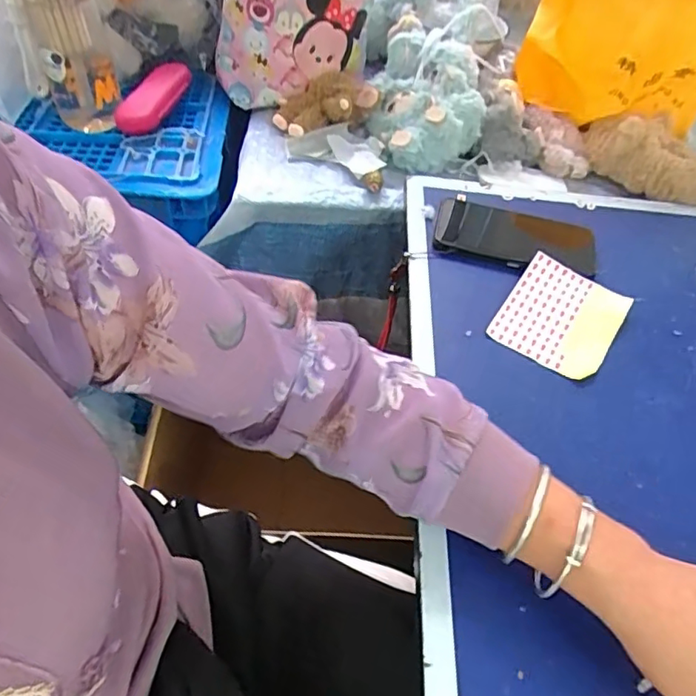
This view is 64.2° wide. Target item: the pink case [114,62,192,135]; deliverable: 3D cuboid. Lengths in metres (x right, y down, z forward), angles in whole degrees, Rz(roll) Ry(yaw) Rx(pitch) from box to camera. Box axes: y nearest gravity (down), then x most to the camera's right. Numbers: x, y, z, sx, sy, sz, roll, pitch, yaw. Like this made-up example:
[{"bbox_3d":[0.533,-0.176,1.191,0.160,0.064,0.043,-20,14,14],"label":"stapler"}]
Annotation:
[{"bbox_3d":[-0.250,-0.320,0.711,0.031,0.036,0.115,35,79,23],"label":"pink case"}]

